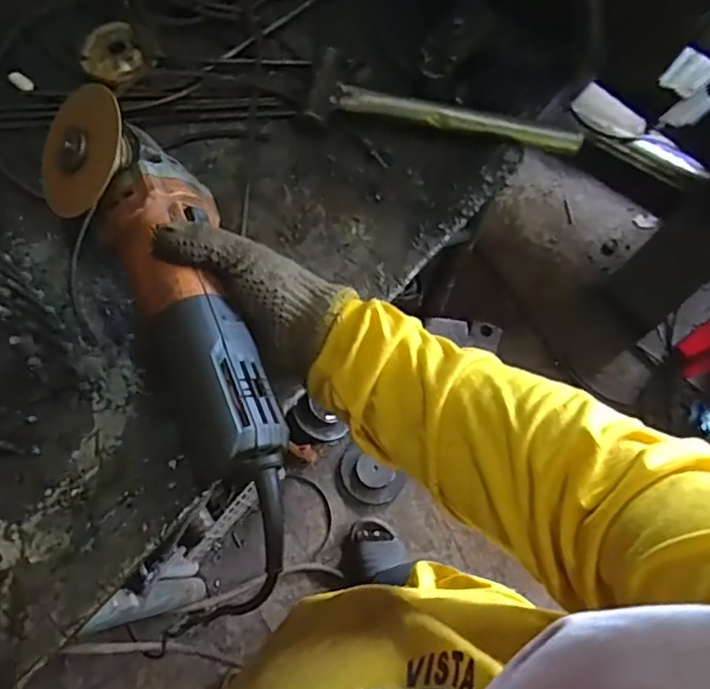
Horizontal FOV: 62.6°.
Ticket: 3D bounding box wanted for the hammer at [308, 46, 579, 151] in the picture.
[{"bbox_3d":[0.077,-0.202,0.518,0.236,0.034,0.064,15,71,4],"label":"hammer"}]

